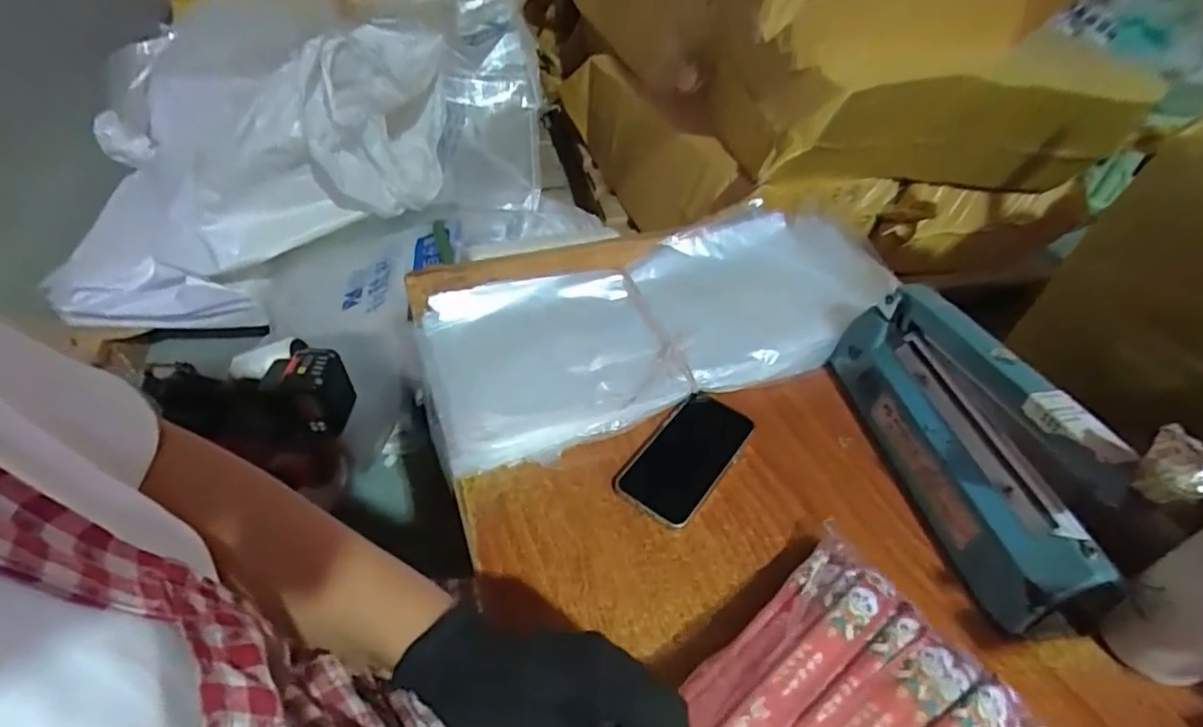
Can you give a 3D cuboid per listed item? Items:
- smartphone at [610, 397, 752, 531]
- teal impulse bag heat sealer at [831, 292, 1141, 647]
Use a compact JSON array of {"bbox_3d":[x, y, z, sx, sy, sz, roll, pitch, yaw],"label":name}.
[{"bbox_3d":[0.082,0.083,0.565,0.078,0.008,0.149,29,51,22],"label":"smartphone"},{"bbox_3d":[0.313,0.052,0.510,0.072,0.143,0.299,-5,47,-8],"label":"teal impulse bag heat sealer"}]

